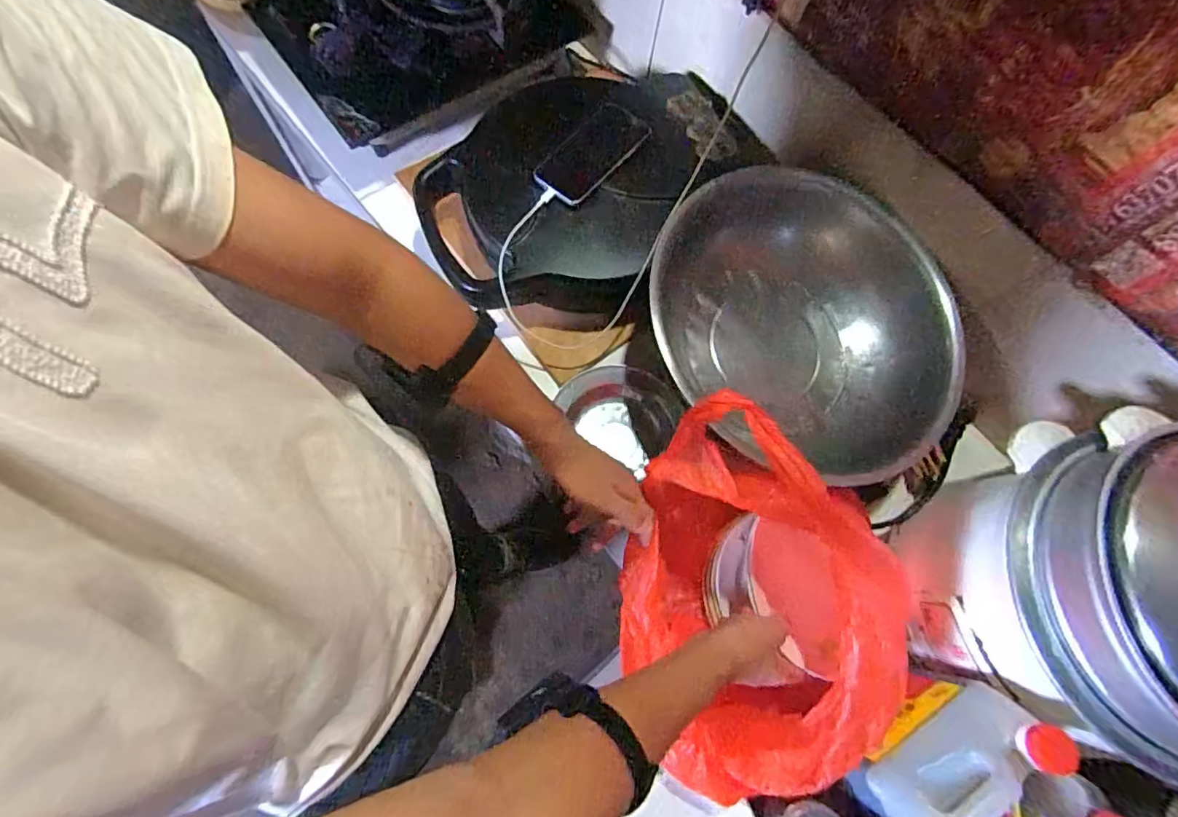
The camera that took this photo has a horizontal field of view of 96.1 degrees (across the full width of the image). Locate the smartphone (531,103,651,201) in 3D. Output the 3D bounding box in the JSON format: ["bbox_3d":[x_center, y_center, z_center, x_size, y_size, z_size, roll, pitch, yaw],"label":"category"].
[{"bbox_3d":[0.003,-0.330,0.685,0.142,0.008,0.070,-44,89,3],"label":"smartphone"}]

